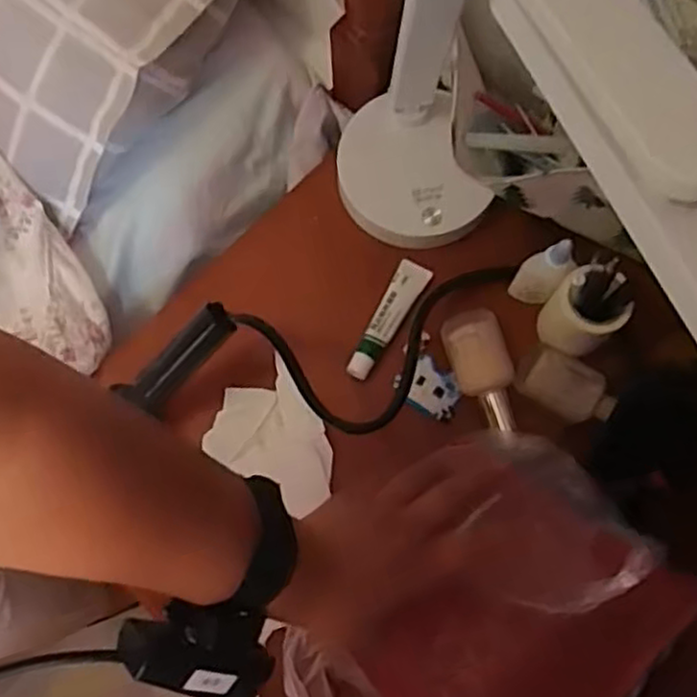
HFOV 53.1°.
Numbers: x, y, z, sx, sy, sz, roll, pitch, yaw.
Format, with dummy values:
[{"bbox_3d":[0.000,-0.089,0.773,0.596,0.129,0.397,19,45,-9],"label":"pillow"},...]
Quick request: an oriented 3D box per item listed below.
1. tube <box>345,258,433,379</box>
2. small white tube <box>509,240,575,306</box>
[{"bbox_3d":[0.035,-0.025,0.591,0.025,0.016,0.113,27,78,7],"label":"tube"},{"bbox_3d":[0.154,-0.058,0.552,0.033,0.090,0.024,39,80,10],"label":"small white tube"}]

